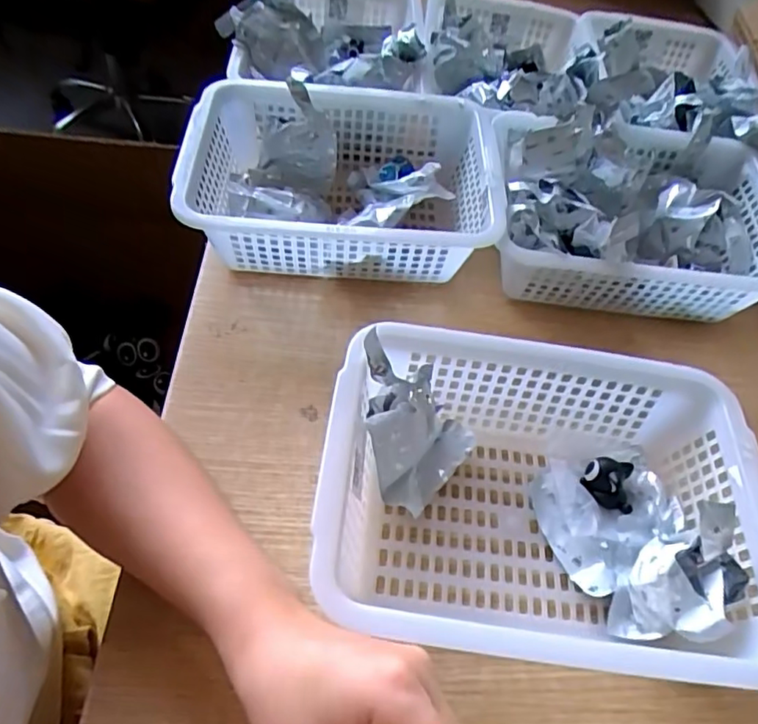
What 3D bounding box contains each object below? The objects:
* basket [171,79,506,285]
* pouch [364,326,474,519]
[{"bbox_3d":[-0.036,-0.157,0.527,0.267,0.091,0.206,5,53,-4],"label":"basket"},{"bbox_3d":[0.029,0.046,0.390,0.086,0.094,0.089,5,53,-4],"label":"pouch"}]

